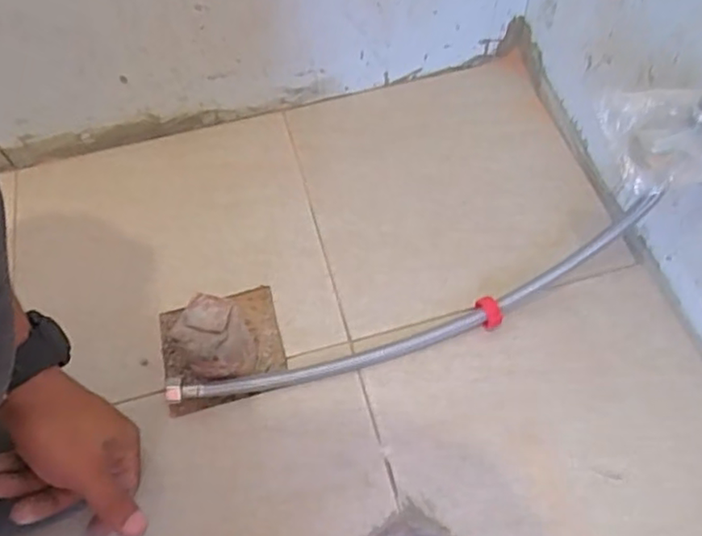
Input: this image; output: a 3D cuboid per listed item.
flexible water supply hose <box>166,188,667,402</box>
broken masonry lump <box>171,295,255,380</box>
[{"bbox_3d":[0.043,0.035,0.497,0.406,0.128,0.025,-15,59,-6],"label":"flexible water supply hose"},{"bbox_3d":[-0.115,0.063,0.527,0.055,0.067,0.054,-2,59,2],"label":"broken masonry lump"}]

